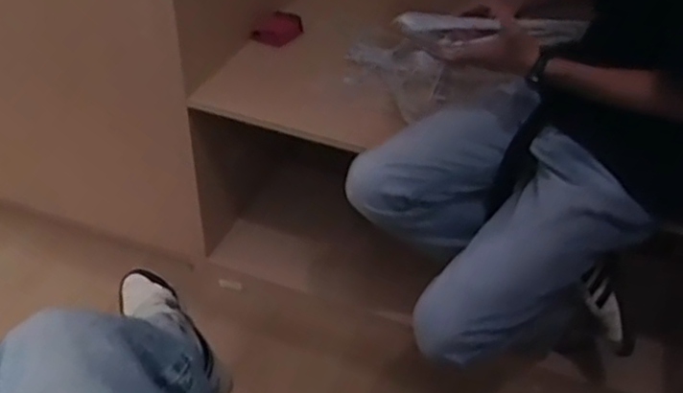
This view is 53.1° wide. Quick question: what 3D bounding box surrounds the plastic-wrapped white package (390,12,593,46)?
[{"bbox_3d":[0.216,-0.230,0.940,0.394,0.047,0.045,-11,38,-42],"label":"plastic-wrapped white package"}]

